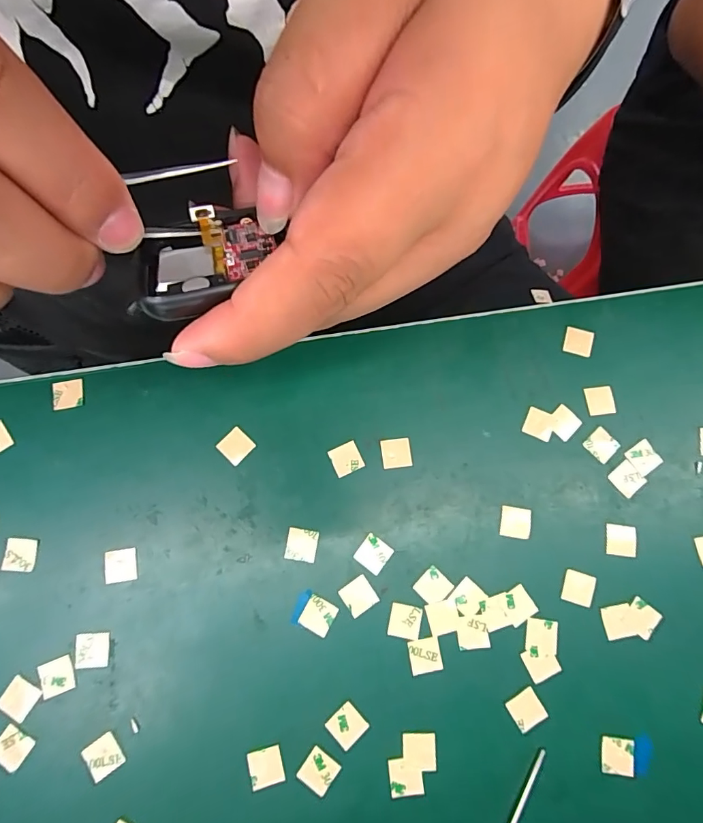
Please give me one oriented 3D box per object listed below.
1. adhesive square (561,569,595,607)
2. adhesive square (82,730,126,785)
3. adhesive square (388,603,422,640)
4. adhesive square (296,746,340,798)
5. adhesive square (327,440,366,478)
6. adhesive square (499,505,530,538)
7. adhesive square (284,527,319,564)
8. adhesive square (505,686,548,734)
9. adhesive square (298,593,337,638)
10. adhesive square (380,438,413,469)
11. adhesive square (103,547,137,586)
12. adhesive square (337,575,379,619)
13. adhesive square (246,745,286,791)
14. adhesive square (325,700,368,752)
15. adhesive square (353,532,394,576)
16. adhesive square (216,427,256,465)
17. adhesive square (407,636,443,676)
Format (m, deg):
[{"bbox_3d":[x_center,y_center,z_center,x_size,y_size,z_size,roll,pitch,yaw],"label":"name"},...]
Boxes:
[{"bbox_3d":[0.116,0.090,0.226,0.015,0.004,0.015,15,78,2],"label":"adhesive square"},{"bbox_3d":[-0.115,0.160,0.206,0.015,0.004,0.016,-34,83,-13],"label":"adhesive square"},{"bbox_3d":[0.027,0.105,0.220,0.016,0.004,0.015,11,78,1],"label":"adhesive square"},{"bbox_3d":[-0.015,0.168,0.207,0.015,0.004,0.016,34,79,6],"label":"adhesive square"},{"bbox_3d":[-0.003,0.025,0.236,0.015,0.004,0.015,-24,80,-7],"label":"adhesive square"},{"bbox_3d":[0.086,0.058,0.232,0.016,0.004,0.015,9,78,0],"label":"adhesive square"},{"bbox_3d":[-0.026,0.068,0.226,0.016,0.004,0.016,8,78,0],"label":"adhesive square"},{"bbox_3d":[0.085,0.144,0.215,0.015,0.004,0.015,-32,79,-3],"label":"adhesive square"},{"bbox_3d":[-0.017,0.101,0.220,0.016,0.004,0.015,29,79,4],"label":"adhesive square"},{"bbox_3d":[0.024,0.022,0.239,0.015,0.004,0.015,-8,80,0],"label":"adhesive square"},{"bbox_3d":[-0.116,0.077,0.222,0.016,0.004,0.016,-10,78,-4],"label":"adhesive square"},{"bbox_3d":[0.003,0.093,0.222,0.015,0.004,0.015,-32,81,-8],"label":"adhesive square"},{"bbox_3d":[-0.040,0.166,0.207,0.016,0.004,0.015,-14,77,-6],"label":"adhesive square"},{"bbox_3d":[-0.002,0.149,0.211,0.016,0.004,0.015,-41,81,-9],"label":"adhesive square"},{"bbox_3d":[0.011,0.073,0.226,0.016,0.004,0.016,38,79,6],"label":"adhesive square"},{"bbox_3d":[-0.062,0.018,0.235,0.015,0.004,0.016,44,80,7],"label":"adhesive square"},{"bbox_3d":[0.036,0.120,0.217,0.016,0.004,0.016,-8,78,-3],"label":"adhesive square"}]

